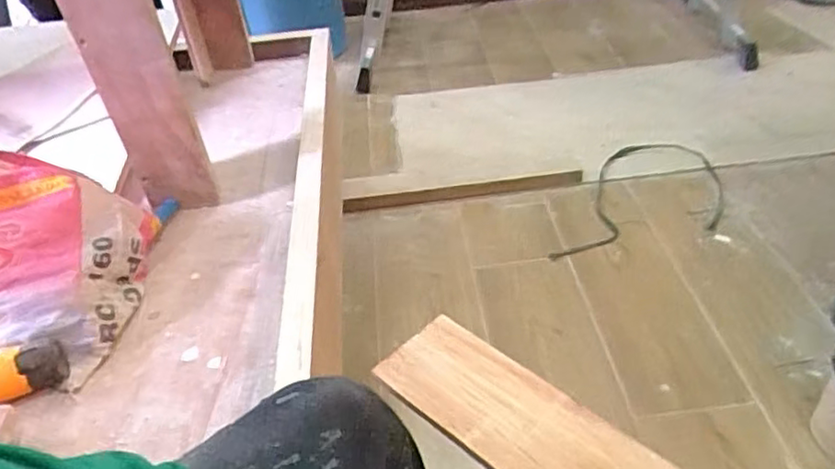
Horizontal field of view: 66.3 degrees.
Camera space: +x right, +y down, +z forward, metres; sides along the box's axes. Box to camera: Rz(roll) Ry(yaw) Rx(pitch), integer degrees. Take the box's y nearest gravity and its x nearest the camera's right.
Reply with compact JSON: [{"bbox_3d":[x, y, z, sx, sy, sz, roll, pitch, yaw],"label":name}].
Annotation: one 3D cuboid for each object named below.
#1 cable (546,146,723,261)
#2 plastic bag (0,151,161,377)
[{"bbox_3d":[0.556,-0.086,1.490,0.285,0.032,0.563,17,44,26],"label":"cable"},{"bbox_3d":[-0.498,0.010,0.763,0.320,0.169,0.217,4,38,10],"label":"plastic bag"}]

